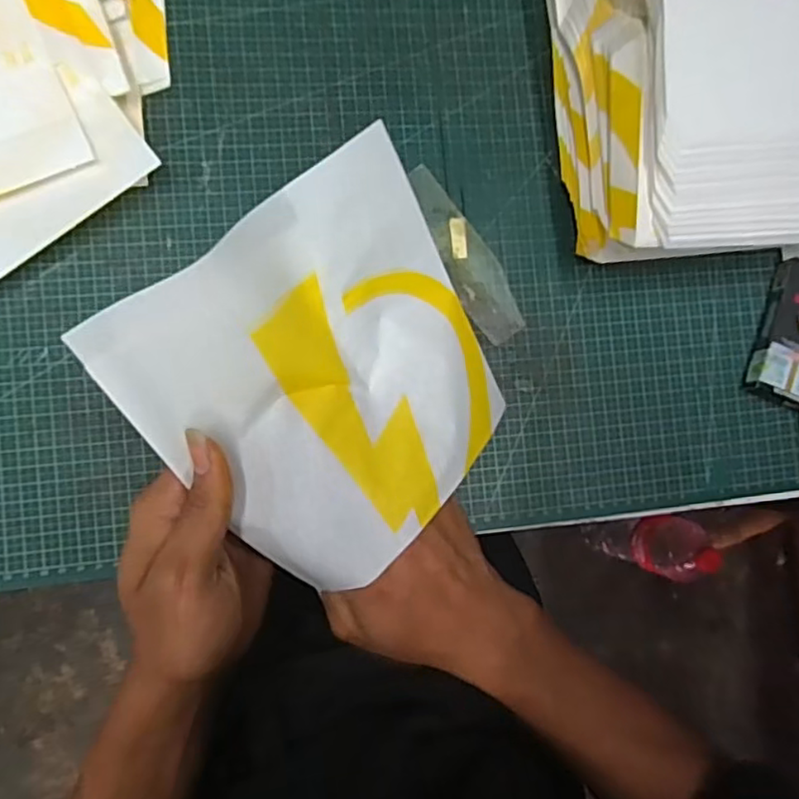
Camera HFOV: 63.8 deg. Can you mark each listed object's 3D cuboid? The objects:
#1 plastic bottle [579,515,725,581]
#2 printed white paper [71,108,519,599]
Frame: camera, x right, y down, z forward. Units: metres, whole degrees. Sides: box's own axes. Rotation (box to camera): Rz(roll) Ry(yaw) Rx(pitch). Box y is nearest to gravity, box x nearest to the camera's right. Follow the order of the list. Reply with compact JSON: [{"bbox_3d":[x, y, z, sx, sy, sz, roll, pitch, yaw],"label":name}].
[{"bbox_3d":[0.365,0.205,0.943,0.074,0.313,0.080,0,87,-9],"label":"plastic bottle"},{"bbox_3d":[-0.027,-0.012,0.304,0.164,0.023,0.163,-43,115,-22],"label":"printed white paper"}]

